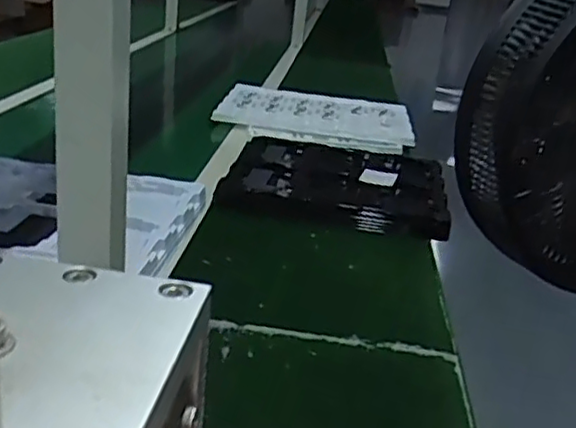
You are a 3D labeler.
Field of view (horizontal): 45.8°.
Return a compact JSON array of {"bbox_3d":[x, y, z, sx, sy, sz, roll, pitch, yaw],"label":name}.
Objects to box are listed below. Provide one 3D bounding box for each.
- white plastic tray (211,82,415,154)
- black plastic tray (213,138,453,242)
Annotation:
[{"bbox_3d":[0.058,-0.201,1.389,0.380,0.036,0.340,10,22,6],"label":"white plastic tray"},{"bbox_3d":[0.081,-0.055,1.065,0.316,0.035,0.363,9,22,6],"label":"black plastic tray"}]

